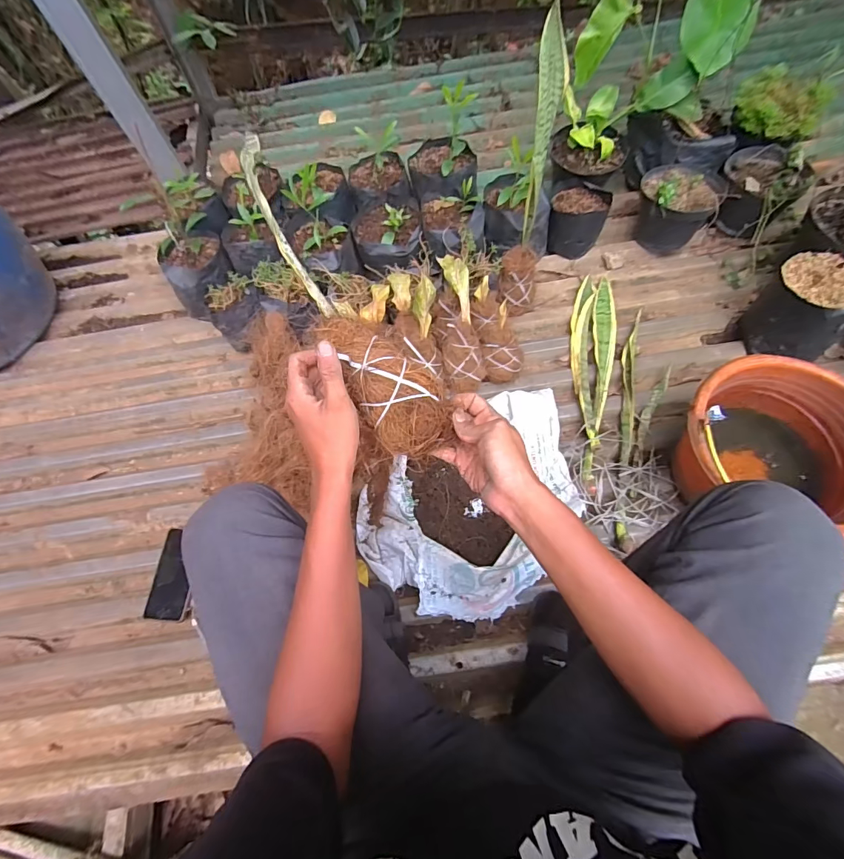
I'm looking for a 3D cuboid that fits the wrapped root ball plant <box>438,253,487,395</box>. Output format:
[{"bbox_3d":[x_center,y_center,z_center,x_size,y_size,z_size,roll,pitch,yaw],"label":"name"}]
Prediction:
[{"bbox_3d":[0.079,-0.217,0.848,0.081,0.109,0.282,-7,100,-6],"label":"wrapped root ball plant"}]

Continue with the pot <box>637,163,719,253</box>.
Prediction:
[{"bbox_3d":[0.575,-0.523,0.982,0.147,0.142,0.157,-1,68,2],"label":"pot"}]

